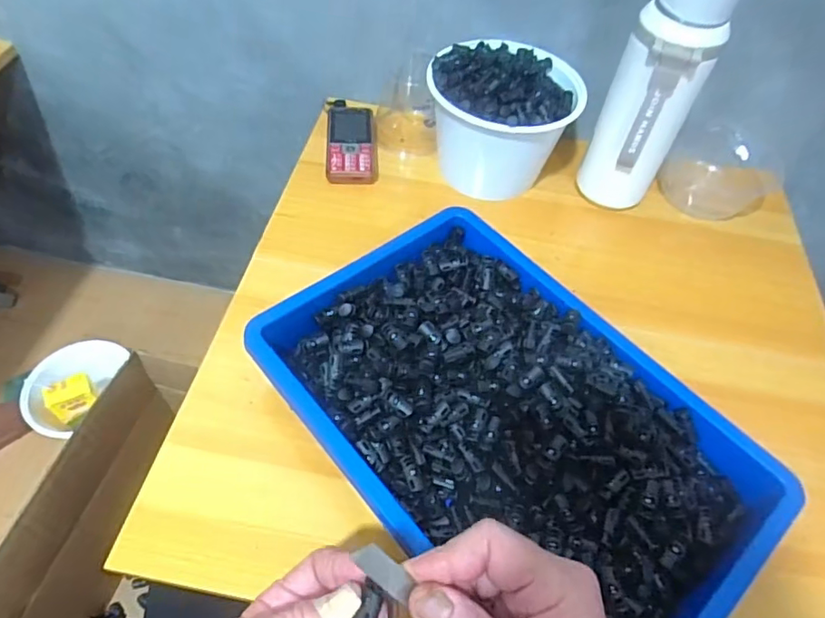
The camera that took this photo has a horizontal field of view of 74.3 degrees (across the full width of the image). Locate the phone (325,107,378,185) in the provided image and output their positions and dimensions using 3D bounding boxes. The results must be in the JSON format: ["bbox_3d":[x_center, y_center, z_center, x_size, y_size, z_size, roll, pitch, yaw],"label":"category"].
[{"bbox_3d":[-0.074,-0.205,0.667,0.059,0.020,0.139,-1,56,-6],"label":"phone"}]

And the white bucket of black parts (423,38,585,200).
[{"bbox_3d":[0.101,-0.215,0.627,0.150,0.126,0.159,2,55,-4],"label":"white bucket of black parts"}]

